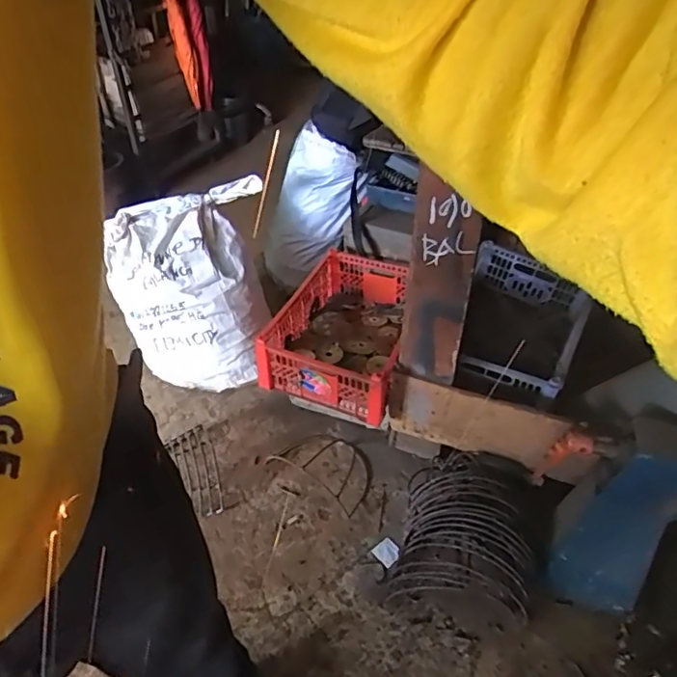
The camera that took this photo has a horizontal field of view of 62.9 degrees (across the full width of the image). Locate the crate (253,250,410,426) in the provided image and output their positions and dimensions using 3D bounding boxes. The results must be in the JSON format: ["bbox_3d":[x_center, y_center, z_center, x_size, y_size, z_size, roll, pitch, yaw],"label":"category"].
[{"bbox_3d":[0.012,-0.027,1.407,0.300,0.160,0.460,11,41,13],"label":"crate"}]

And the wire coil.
[{"bbox_3d":[0.254,0.392,1.180,0.275,0.147,0.339,6,40,8],"label":"wire coil"}]

